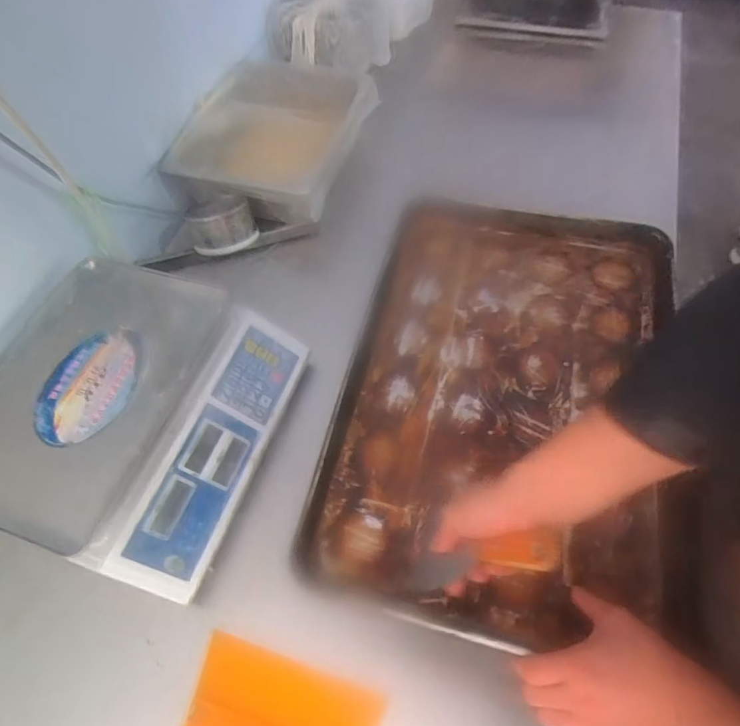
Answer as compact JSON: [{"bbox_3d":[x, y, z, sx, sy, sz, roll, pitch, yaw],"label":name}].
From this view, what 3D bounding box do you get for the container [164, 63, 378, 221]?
[{"bbox_3d":[-0.170,-0.406,0.847,0.281,0.080,0.334,14,62,12],"label":"container"}]

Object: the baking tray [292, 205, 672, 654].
[{"bbox_3d":[0.176,0.026,0.630,0.400,0.049,0.604,12,61,11],"label":"baking tray"}]

